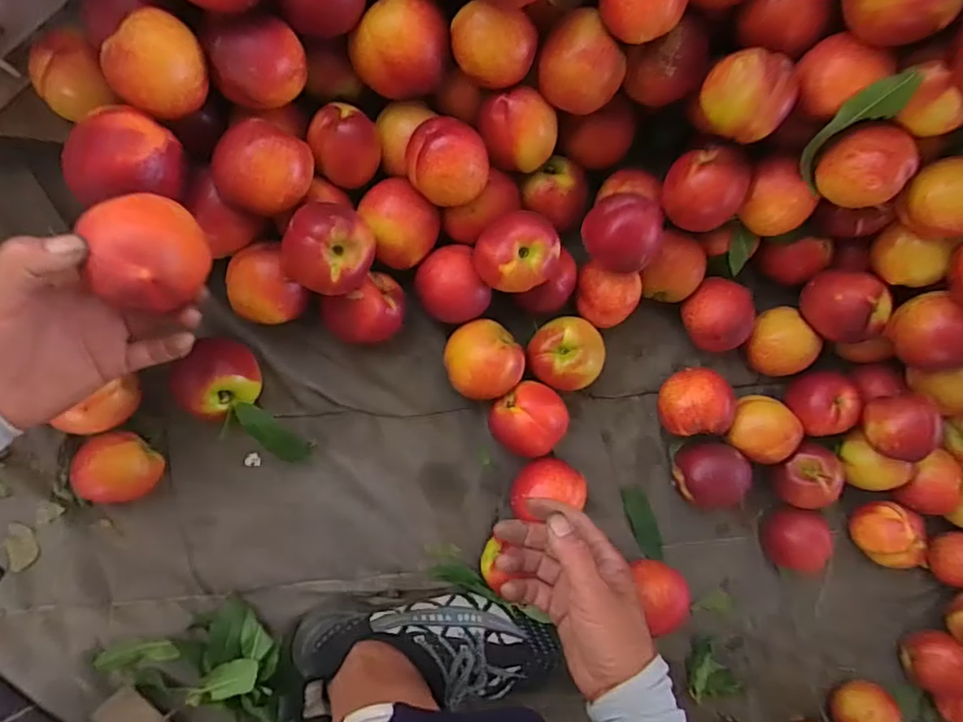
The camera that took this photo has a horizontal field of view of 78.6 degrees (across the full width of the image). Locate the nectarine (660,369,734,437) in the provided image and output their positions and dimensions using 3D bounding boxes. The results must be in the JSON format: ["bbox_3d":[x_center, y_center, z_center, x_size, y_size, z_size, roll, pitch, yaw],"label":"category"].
[{"bbox_3d":[0.193,0.037,0.534,0.060,0.058,0.059,12,91,-9],"label":"nectarine"}]

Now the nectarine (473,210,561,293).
[{"bbox_3d":[0.026,-0.084,0.451,0.060,0.049,0.059,0,93,-9],"label":"nectarine"}]

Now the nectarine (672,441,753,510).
[{"bbox_3d":[0.214,0.105,0.541,0.066,0.056,0.059,22,90,-9],"label":"nectarine"}]

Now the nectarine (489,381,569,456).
[{"bbox_3d":[0.039,0.050,0.506,0.059,0.059,0.057,0,93,-9],"label":"nectarine"}]

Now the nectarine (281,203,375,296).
[{"bbox_3d":[-0.109,-0.078,0.420,0.059,0.055,0.058,21,90,-9],"label":"nectarine"}]

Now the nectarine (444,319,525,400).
[{"bbox_3d":[0.000,-0.001,0.496,0.061,0.057,0.065,0,93,-9],"label":"nectarine"}]

